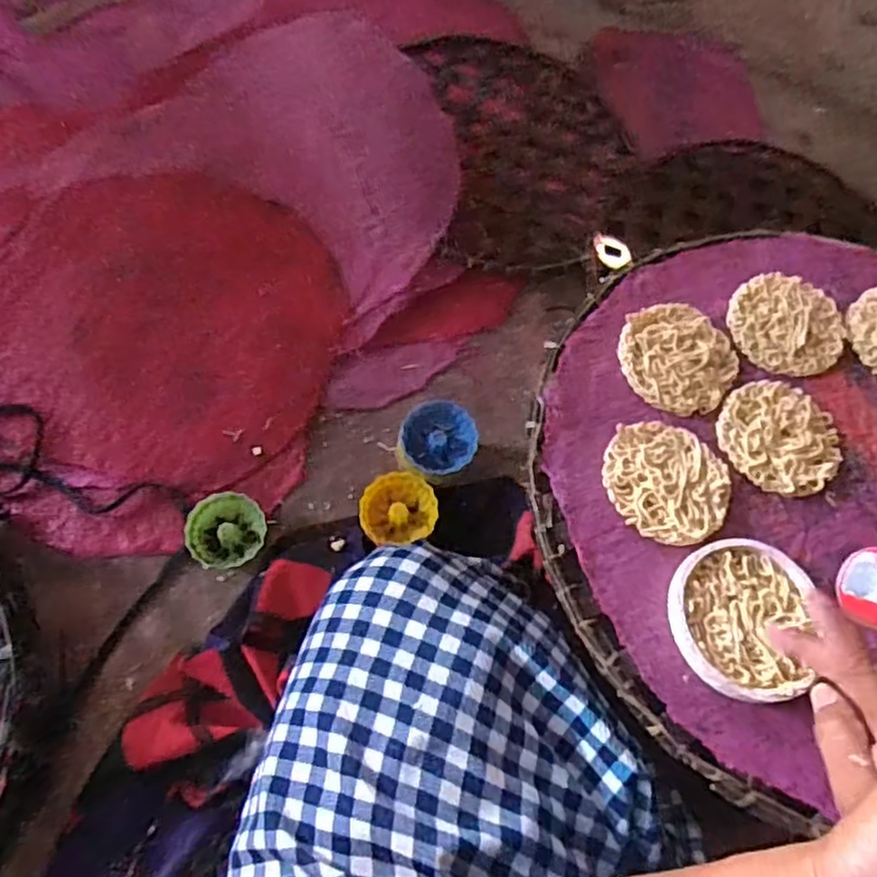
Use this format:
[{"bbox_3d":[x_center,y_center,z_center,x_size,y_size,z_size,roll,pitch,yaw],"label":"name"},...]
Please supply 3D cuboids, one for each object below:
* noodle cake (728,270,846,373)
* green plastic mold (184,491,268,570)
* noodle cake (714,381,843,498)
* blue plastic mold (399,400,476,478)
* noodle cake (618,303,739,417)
[{"bbox_3d":[0.234,-0.077,0.463,0.076,0.012,0.068,30,65,8],"label":"noodle cake"},{"bbox_3d":[-0.175,0.076,0.572,0.060,0.025,0.061,1,69,-2],"label":"green plastic mold"},{"bbox_3d":[0.216,-0.002,0.433,0.073,0.010,0.075,3,64,-6],"label":"noodle cake"},{"bbox_3d":[0.000,0.000,0.572,0.062,0.026,0.062,3,64,-6],"label":"blue plastic mold"},{"bbox_3d":[0.153,-0.053,0.444,0.072,0.010,0.073,3,64,-6],"label":"noodle cake"}]

